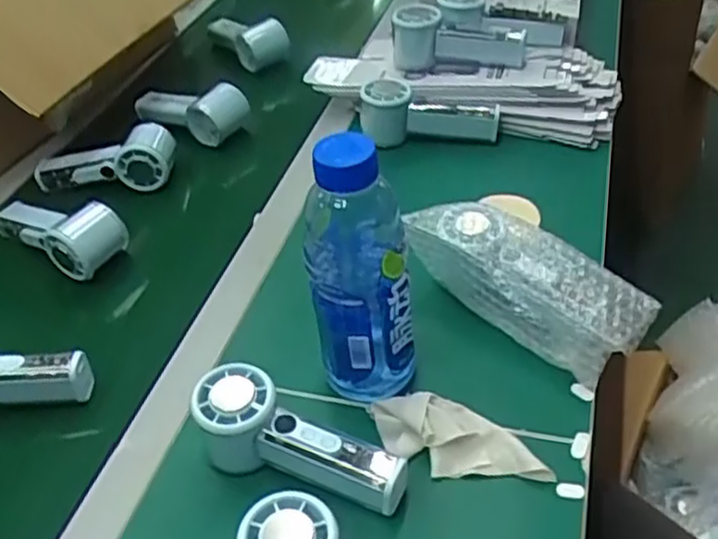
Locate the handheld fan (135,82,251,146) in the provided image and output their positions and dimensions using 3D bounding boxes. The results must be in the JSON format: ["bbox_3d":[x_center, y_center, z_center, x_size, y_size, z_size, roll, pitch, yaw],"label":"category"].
[{"bbox_3d":[-0.211,-0.206,0.892,0.152,0.051,0.064,23,49,30],"label":"handheld fan"}]

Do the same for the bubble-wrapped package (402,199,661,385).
[{"bbox_3d":[0.133,0.014,0.589,0.062,0.072,0.195,-34,48,-27],"label":"bubble-wrapped package"}]

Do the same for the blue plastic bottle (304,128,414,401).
[{"bbox_3d":[0.001,0.003,0.508,0.070,0.209,0.061,-6,41,1],"label":"blue plastic bottle"}]

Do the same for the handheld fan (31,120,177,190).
[{"bbox_3d":[-0.286,-0.123,0.809,0.151,0.052,0.056,-3,41,5],"label":"handheld fan"}]

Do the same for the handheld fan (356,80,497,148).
[{"bbox_3d":[0.073,-0.175,0.818,0.145,0.070,0.044,4,42,12],"label":"handheld fan"}]

